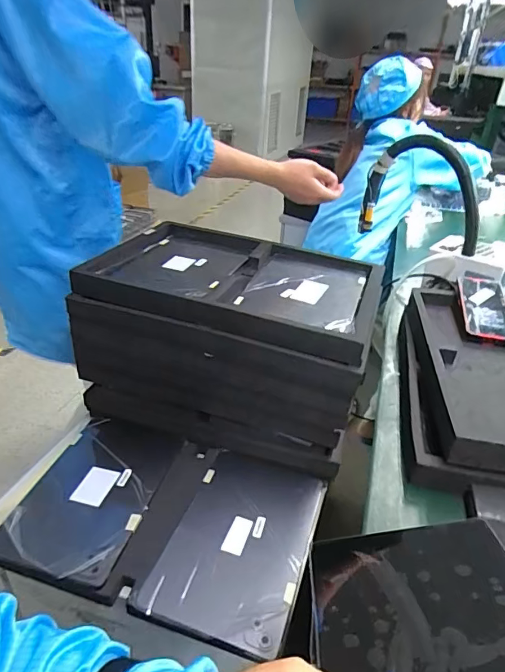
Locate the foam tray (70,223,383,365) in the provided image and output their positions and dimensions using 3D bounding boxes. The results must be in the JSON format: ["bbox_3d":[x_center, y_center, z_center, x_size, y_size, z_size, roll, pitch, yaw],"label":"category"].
[{"bbox_3d":[-0.019,-0.085,0.705,0.414,0.056,0.299,12,33,14],"label":"foam tray"}]

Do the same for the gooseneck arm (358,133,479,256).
[{"bbox_3d":[0.365,-0.301,0.967,0.267,0.231,0.065,29,40,35],"label":"gooseneck arm"}]

